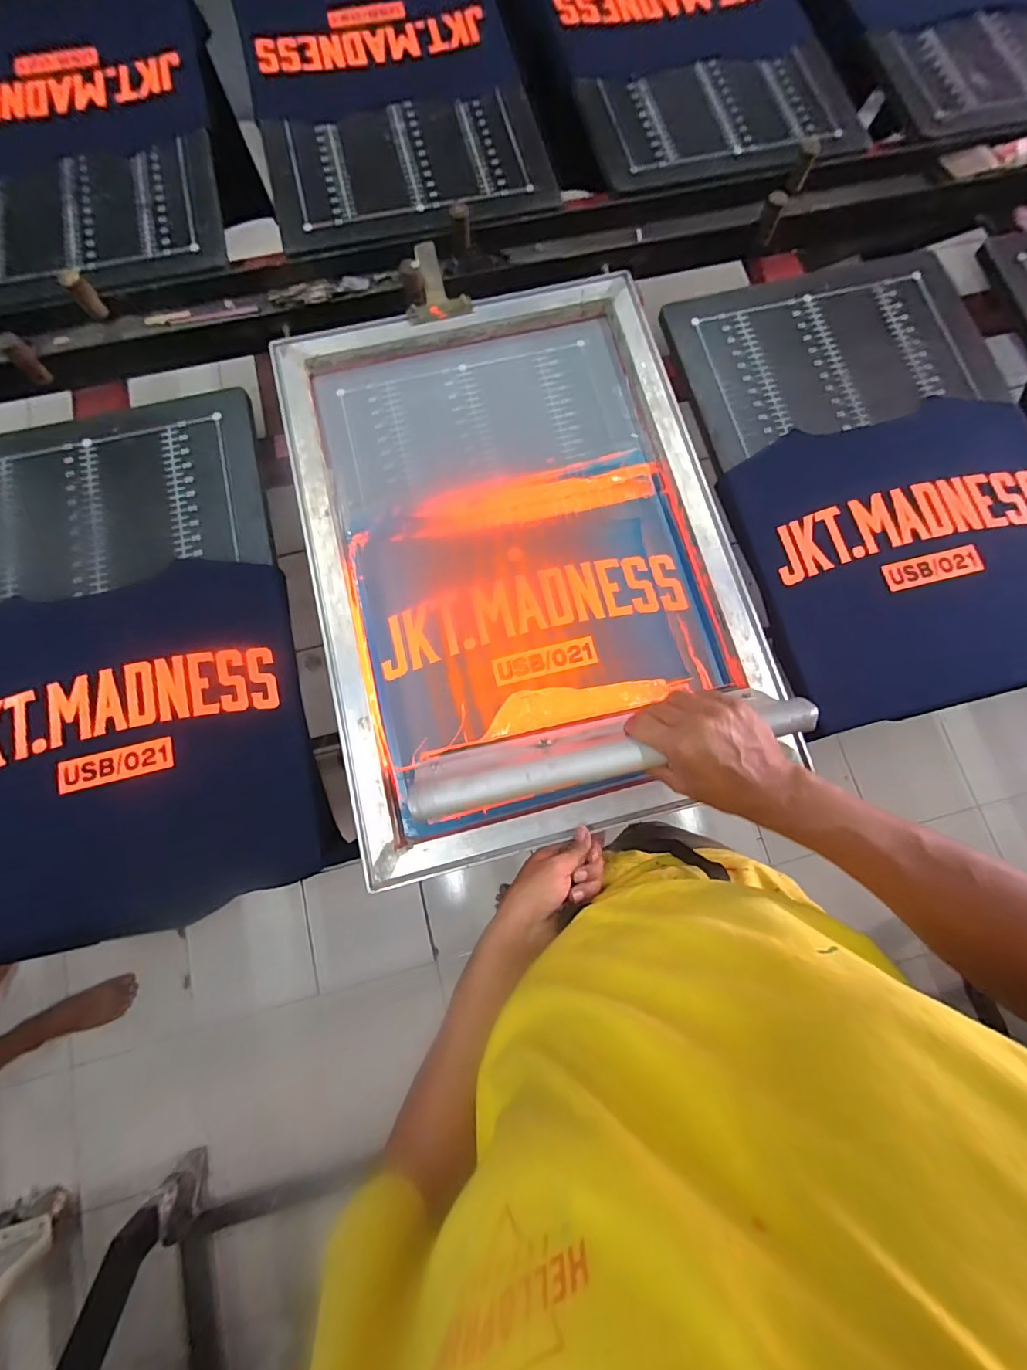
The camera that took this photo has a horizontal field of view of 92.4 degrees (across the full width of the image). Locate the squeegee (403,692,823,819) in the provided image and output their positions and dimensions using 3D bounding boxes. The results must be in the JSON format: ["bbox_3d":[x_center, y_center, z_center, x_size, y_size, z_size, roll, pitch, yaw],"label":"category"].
[{"bbox_3d":[0.088,0.060,0.437,0.349,0.110,0.033,-12,106,-6],"label":"squeegee"}]

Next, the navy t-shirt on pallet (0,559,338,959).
[{"bbox_3d":[-0.436,0.076,0.560,0.402,0.065,0.379,-13,78,-4],"label":"navy t-shirt on pallet"}]

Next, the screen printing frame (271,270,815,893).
[{"bbox_3d":[0.007,-0.161,0.558,0.457,0.056,0.640,-14,80,-4],"label":"screen printing frame"}]

